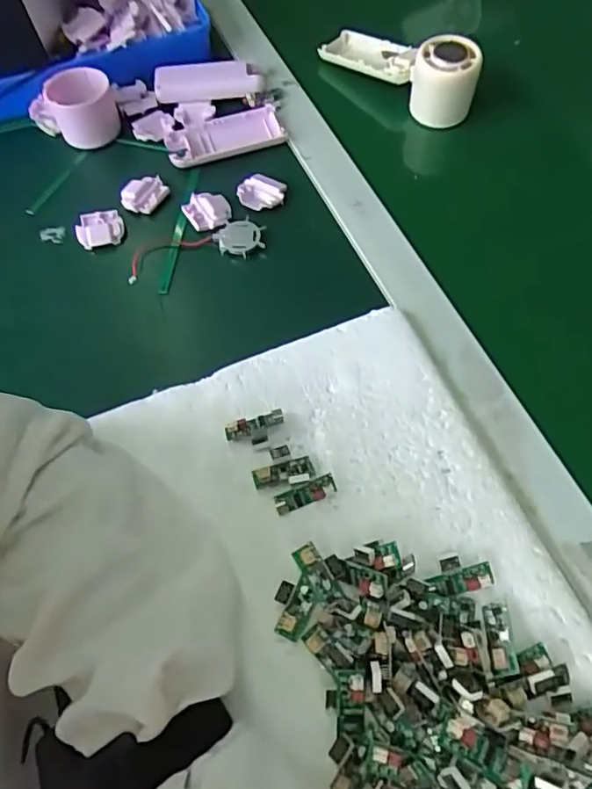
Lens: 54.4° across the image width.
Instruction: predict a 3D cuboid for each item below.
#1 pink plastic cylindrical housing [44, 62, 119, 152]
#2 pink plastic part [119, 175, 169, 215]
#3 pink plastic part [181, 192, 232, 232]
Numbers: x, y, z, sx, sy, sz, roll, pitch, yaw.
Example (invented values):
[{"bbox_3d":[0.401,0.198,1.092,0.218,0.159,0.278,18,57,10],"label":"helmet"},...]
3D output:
[{"bbox_3d":[-0.195,-0.263,0.531,0.057,0.051,0.054,-21,64,-7],"label":"pink plastic cylindrical housing"},{"bbox_3d":[-0.133,-0.174,0.503,0.031,0.013,0.036,28,68,17],"label":"pink plastic part"},{"bbox_3d":[-0.073,-0.153,0.477,0.034,0.008,0.037,-32,65,-12],"label":"pink plastic part"}]

